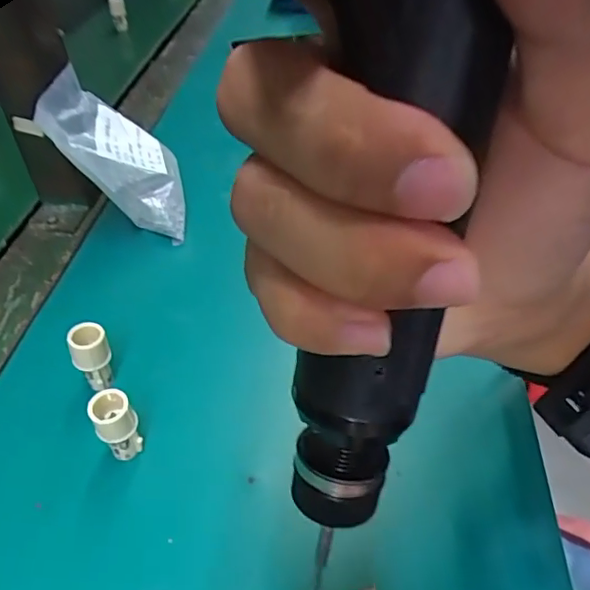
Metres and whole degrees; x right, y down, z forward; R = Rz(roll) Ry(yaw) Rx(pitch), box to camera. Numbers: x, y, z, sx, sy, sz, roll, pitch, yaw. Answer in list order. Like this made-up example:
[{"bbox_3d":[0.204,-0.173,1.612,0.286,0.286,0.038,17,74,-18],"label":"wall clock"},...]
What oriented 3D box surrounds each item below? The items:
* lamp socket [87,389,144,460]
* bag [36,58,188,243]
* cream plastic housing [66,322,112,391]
[{"bbox_3d":[-0.088,0.067,0.280,0.019,0.042,0.017,-24,48,-21],"label":"lamp socket"},{"bbox_3d":[-0.130,-0.104,0.422,0.126,0.041,0.097,36,38,-30],"label":"bag"},{"bbox_3d":[-0.112,0.036,0.312,0.020,0.041,0.017,-22,47,-19],"label":"cream plastic housing"}]

